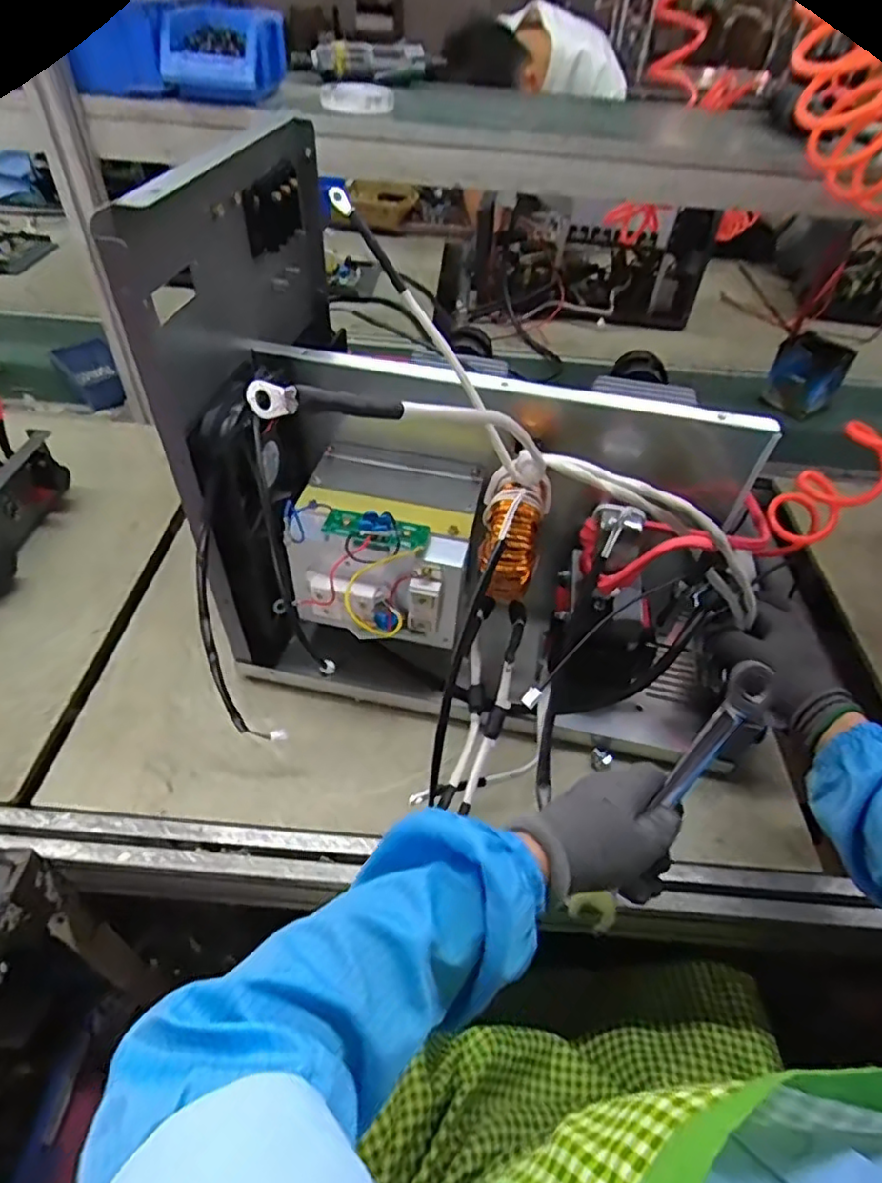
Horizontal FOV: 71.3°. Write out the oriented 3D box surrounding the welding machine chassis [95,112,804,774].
[{"bbox_3d":[0.056,-0.108,0.575,0.484,0.406,0.299,11,45,4],"label":"welding machine chassis"}]

